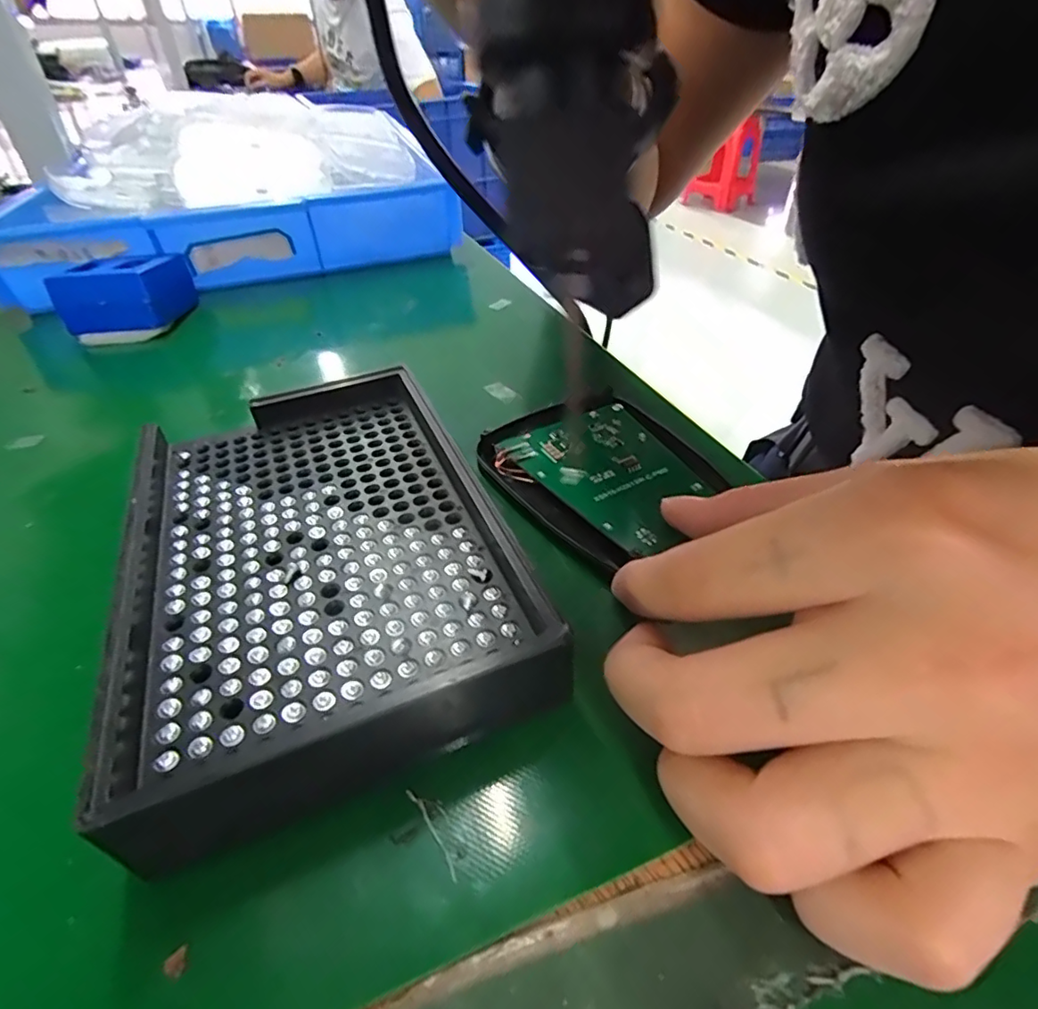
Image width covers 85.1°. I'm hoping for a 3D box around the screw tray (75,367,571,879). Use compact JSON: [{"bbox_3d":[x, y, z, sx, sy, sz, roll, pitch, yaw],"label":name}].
[{"bbox_3d":[-0.054,0.009,0.150,0.095,0.021,0.144,-15,40,-18],"label":"screw tray"}]

